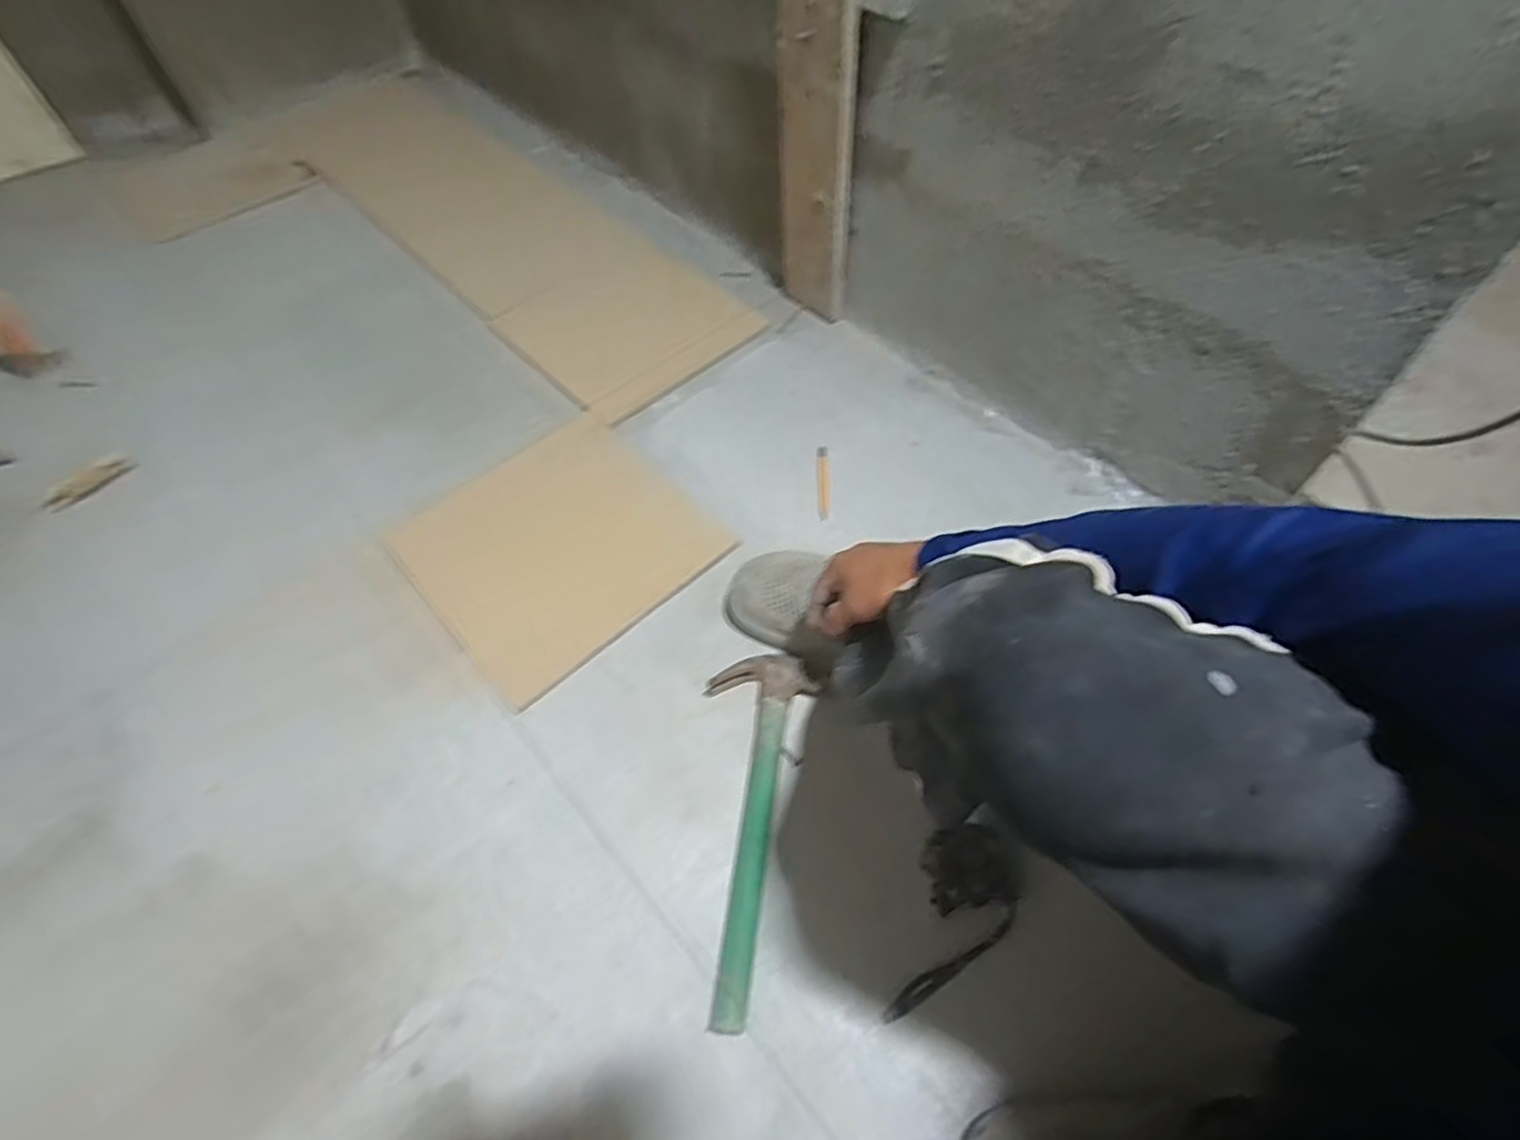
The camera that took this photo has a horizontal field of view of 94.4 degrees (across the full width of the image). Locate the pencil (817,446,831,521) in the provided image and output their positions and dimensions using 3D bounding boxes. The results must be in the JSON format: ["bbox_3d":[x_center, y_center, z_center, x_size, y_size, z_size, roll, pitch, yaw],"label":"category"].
[{"bbox_3d":[0.079,-0.108,0.858,0.016,0.011,0.109,0,57,0],"label":"pencil"}]

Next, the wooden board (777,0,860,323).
[{"bbox_3d":[0.062,-0.514,0.828,0.099,0.453,0.015,34,62,25],"label":"wooden board"}]

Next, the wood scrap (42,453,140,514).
[{"bbox_3d":[-0.837,-0.112,0.876,0.020,0.023,0.098,31,63,18],"label":"wood scrap"}]

